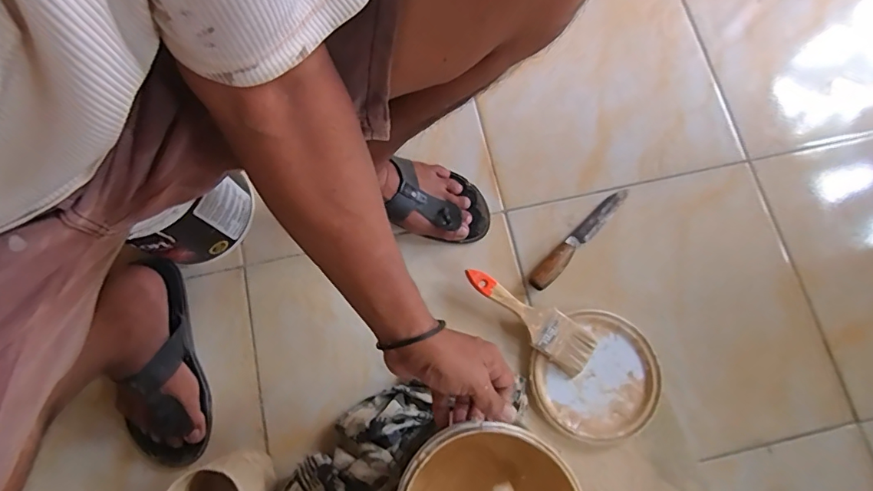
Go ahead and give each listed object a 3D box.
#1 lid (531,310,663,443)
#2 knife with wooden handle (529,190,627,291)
[{"bbox_3d":[0.226,0.186,0.650,0.177,0.011,0.163,0,75,-1],"label":"lid"},{"bbox_3d":[0.218,-0.013,0.699,0.207,0.026,0.028,-44,80,-11],"label":"knife with wooden handle"}]

